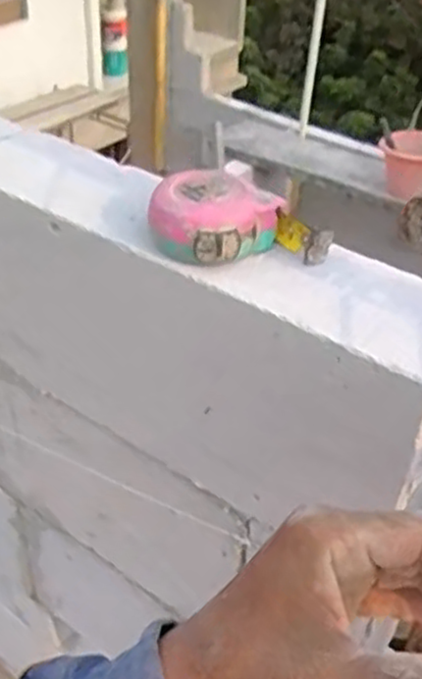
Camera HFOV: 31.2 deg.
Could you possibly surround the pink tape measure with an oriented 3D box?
[{"bbox_3d":[0.017,-0.086,0.513,0.116,0.042,0.074,-3,40,-7],"label":"pink tape measure"}]

